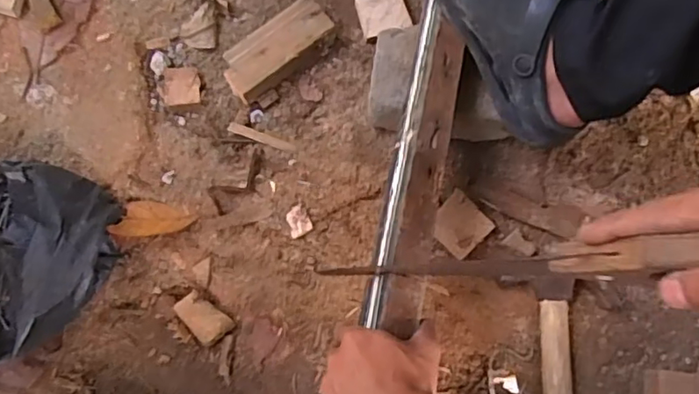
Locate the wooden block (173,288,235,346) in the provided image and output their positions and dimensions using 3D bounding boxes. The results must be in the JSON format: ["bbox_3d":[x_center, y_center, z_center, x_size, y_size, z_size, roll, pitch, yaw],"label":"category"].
[{"bbox_3d":[-0.155,0.127,0.627,0.061,0.012,0.035,40,74,10],"label":"wooden block"}]

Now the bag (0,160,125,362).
[{"bbox_3d":[-0.337,0.054,0.599,0.188,0.094,0.201,-17,73,-8],"label":"bag"}]

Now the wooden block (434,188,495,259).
[{"bbox_3d":[0.123,0.029,0.661,0.057,0.013,0.058,-42,78,-15],"label":"wooden block"}]

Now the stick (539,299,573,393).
[{"bbox_3d":[0.215,0.193,0.611,0.026,0.028,0.168,4,71,-1],"label":"stick"}]

